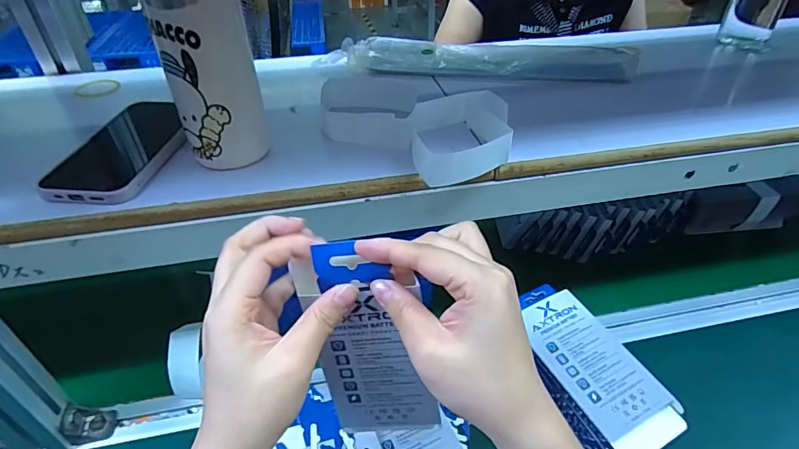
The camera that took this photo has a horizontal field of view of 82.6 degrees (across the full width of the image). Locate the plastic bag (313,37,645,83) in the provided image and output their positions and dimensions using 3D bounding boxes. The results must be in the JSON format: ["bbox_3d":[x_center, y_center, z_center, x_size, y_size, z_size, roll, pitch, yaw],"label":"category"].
[{"bbox_3d":[0.094,-0.200,0.543,0.351,0.032,0.056,4,39,5],"label":"plastic bag"}]

